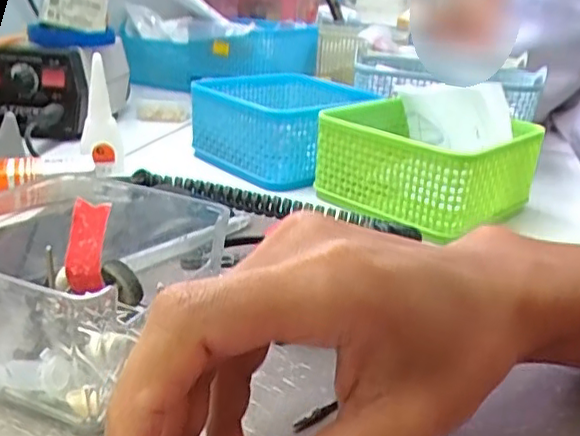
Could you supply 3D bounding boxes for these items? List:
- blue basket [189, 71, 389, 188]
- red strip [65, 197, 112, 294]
[{"bbox_3d":[-0.007,-0.084,0.546,0.130,0.057,0.138,19,26,34],"label":"blue basket"},{"bbox_3d":[-0.094,0.013,0.286,0.020,0.042,0.004,0,-7,20],"label":"red strip"}]

